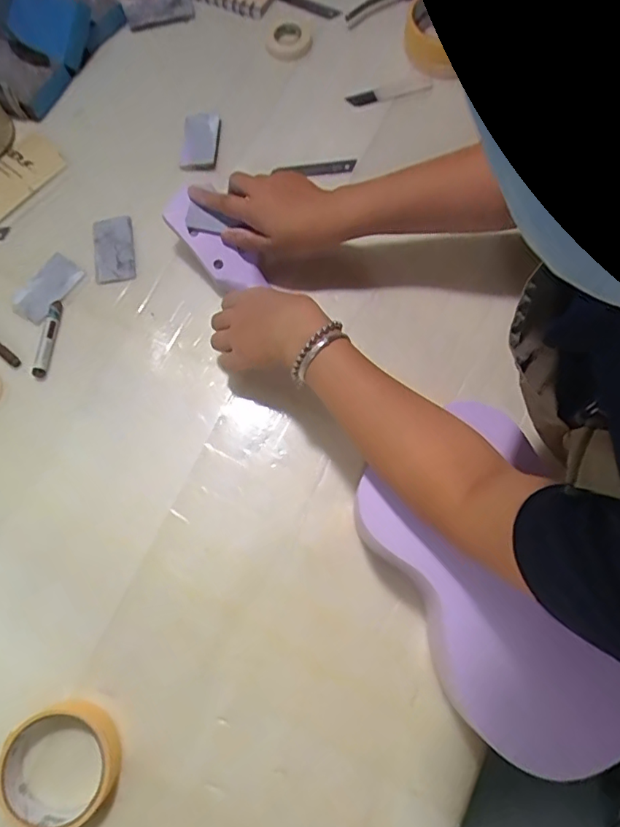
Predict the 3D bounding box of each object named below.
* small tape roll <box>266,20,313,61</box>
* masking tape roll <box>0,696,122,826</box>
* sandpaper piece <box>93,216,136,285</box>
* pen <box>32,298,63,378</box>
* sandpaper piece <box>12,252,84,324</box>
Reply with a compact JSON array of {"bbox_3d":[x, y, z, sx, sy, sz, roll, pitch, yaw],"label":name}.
[{"bbox_3d":[-0.025,-0.443,0.628,0.053,0.012,0.048,-22,74,-6],"label":"small tape roll"},{"bbox_3d":[-0.202,0.284,0.425,0.090,0.021,0.087,0,73,1],"label":"masking tape roll"},{"bbox_3d":[-0.209,-0.173,0.562,0.042,0.006,0.071,-8,81,-1],"label":"sandpaper piece"},{"bbox_3d":[-0.267,-0.076,0.537,0.014,0.011,0.081,7,73,3],"label":"pen"},{"bbox_3d":[-0.275,-0.129,0.548,0.077,0.017,0.034,-48,118,0],"label":"sandpaper piece"}]

